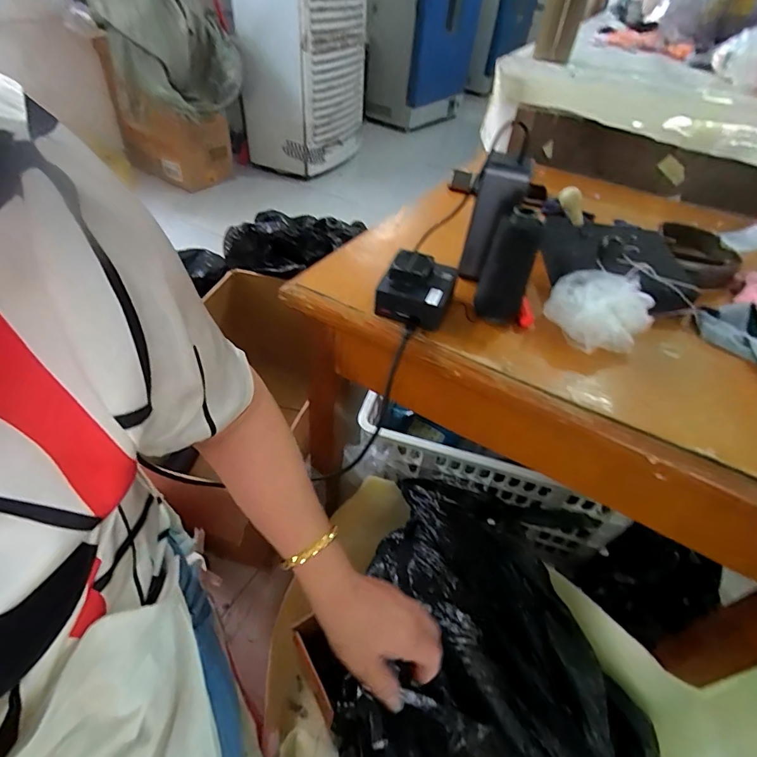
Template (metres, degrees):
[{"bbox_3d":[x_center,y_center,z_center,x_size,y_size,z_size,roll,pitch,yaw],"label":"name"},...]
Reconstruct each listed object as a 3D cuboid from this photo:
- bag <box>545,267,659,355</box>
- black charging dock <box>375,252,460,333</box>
[{"bbox_3d":[0.220,-0.068,0.440,0.095,0.055,0.078,31,50,22],"label":"bag"},{"bbox_3d":[0.039,-0.090,0.447,0.073,0.052,0.075,15,46,9],"label":"black charging dock"}]

